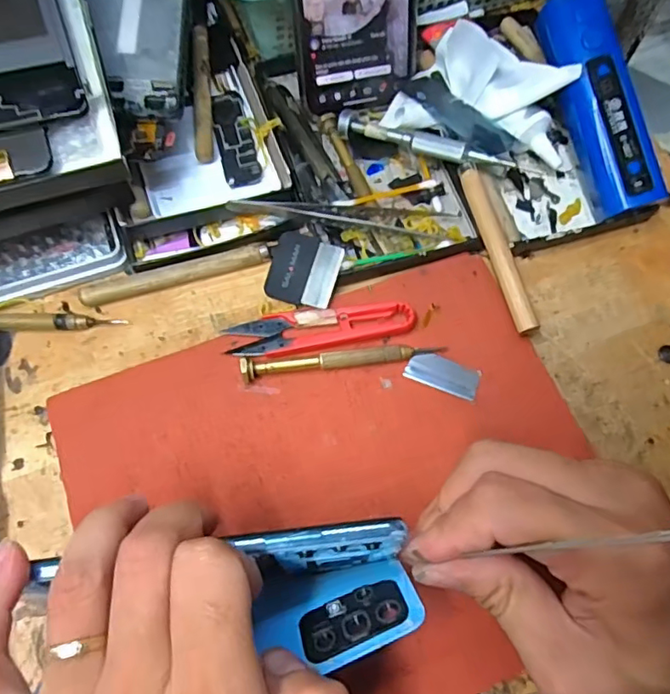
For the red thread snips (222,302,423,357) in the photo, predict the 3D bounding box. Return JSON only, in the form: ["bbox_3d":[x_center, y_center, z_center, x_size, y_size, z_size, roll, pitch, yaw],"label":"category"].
[{"bbox_3d":[-0.007,-0.011,0.303,0.099,0.008,0.024,-9,69,-7],"label":"red thread snips"}]

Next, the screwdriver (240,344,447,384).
[{"bbox_3d":[0.005,0.006,0.296,0.106,0.010,0.010,-7,69,-6],"label":"screwdriver"}]

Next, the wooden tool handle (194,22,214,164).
[{"bbox_3d":[-0.081,-0.156,0.345,0.011,0.014,0.096,-5,69,-5],"label":"wooden tool handle"}]

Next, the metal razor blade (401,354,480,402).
[{"bbox_3d":[0.058,0.014,0.300,0.037,0.004,0.018,22,69,6],"label":"metal razor blade"}]

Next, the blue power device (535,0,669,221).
[{"bbox_3d":[0.150,-0.139,0.320,0.030,0.027,0.126,-16,88,-9],"label":"blue power device"}]

